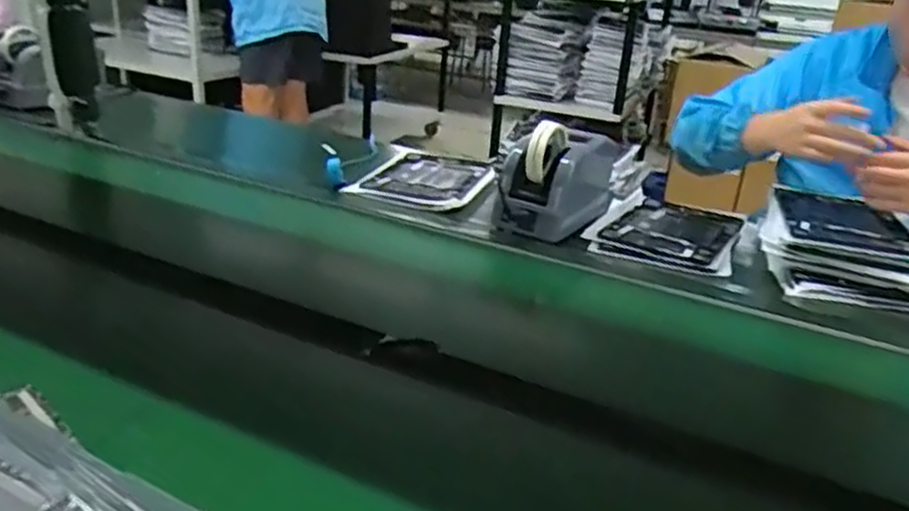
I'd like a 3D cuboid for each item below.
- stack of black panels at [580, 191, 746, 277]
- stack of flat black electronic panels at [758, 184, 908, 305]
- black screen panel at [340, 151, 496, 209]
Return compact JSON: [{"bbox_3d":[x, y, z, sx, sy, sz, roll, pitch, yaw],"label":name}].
[{"bbox_3d":[0.331,-0.039,1.131,0.201,0.023,0.256,14,25,20],"label":"stack of black panels"},{"bbox_3d":[0.551,-0.013,1.037,0.227,0.077,0.234,10,24,14],"label":"stack of flat black electronic panels"},{"bbox_3d":[-0.048,-0.134,1.264,0.199,0.018,0.267,11,24,15],"label":"black screen panel"}]

